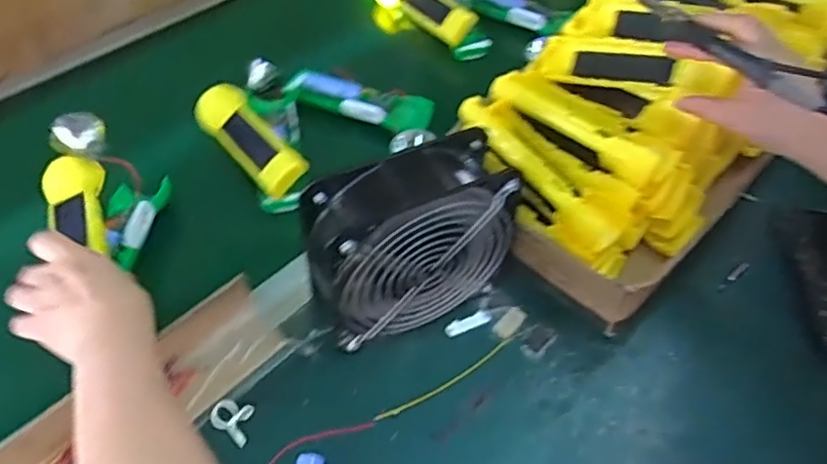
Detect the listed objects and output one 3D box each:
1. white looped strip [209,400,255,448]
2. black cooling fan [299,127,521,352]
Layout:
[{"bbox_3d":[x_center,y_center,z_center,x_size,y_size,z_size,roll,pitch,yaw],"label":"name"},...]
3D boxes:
[{"bbox_3d":[-0.130,0.133,0.450,0.034,0.006,0.026,18,50,13],"label":"white looped strip"},{"bbox_3d":[-0.002,0.013,0.470,0.151,0.152,0.061,-20,52,-19],"label":"black cooling fan"}]

